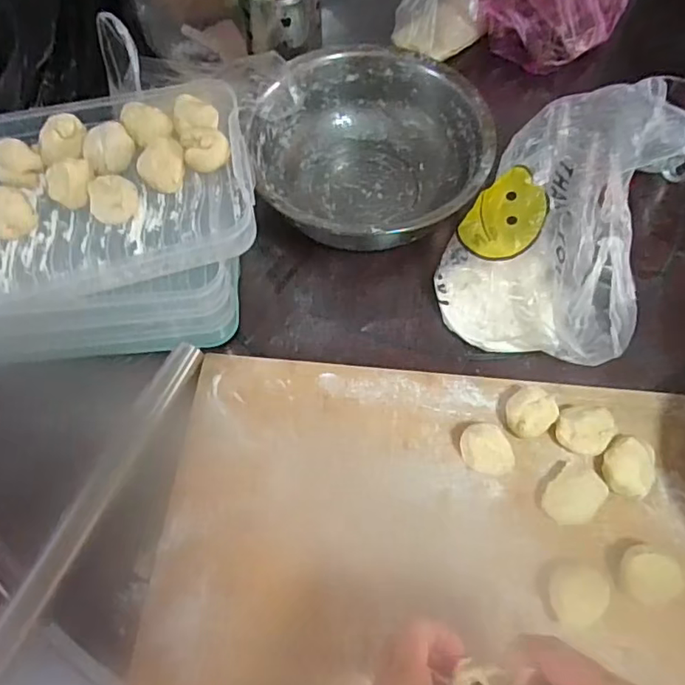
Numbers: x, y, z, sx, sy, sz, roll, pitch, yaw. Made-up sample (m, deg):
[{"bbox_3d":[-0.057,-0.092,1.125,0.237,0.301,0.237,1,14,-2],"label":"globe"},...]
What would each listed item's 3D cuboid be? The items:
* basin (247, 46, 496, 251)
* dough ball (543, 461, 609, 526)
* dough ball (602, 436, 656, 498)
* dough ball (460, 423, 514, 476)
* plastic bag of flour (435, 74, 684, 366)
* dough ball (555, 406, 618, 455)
[{"bbox_3d":[0.032,-0.221,0.678,0.266,0.108,0.258,0,60,1],"label":"basin"},{"bbox_3d":[0.209,0.141,0.513,0.055,0.025,0.043,-39,67,-19],"label":"dough ball"},{"bbox_3d":[0.263,0.116,0.520,0.044,0.031,0.048,0,60,1],"label":"dough ball"},{"bbox_3d":[0.135,0.102,0.526,0.038,0.036,0.049,-19,61,-10],"label":"dough ball"},{"bbox_3d":[0.233,-0.128,0.590,0.193,0.162,0.254,22,63,13],"label":"plastic bag of flour"},{"bbox_3d":[0.230,0.082,0.534,0.049,0.028,0.047,0,60,1],"label":"dough ball"}]

